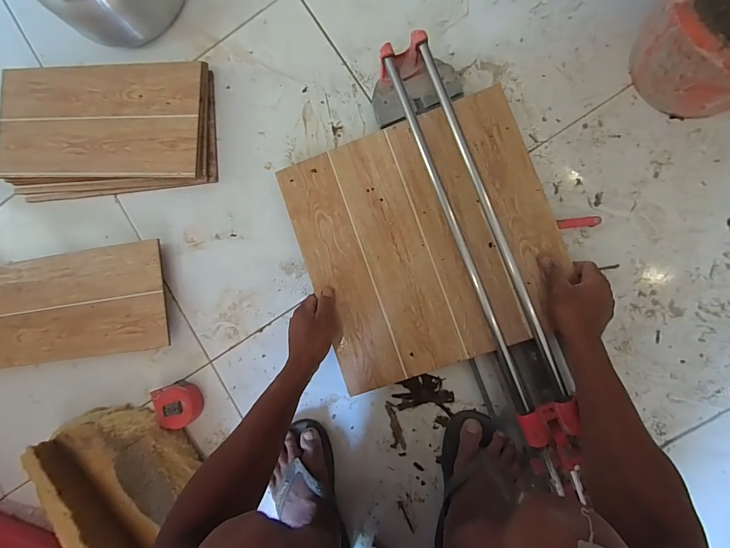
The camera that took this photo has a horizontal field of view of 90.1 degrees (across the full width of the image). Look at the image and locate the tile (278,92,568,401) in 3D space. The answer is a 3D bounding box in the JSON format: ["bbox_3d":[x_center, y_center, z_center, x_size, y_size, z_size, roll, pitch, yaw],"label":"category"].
[{"bbox_3d":[0.098,-0.053,0.589,0.388,0.009,0.390,-19,86,6],"label":"tile"}]

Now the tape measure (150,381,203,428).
[{"bbox_3d":[-0.325,0.228,0.641,0.072,0.045,0.074,0,88,7],"label":"tape measure"}]

